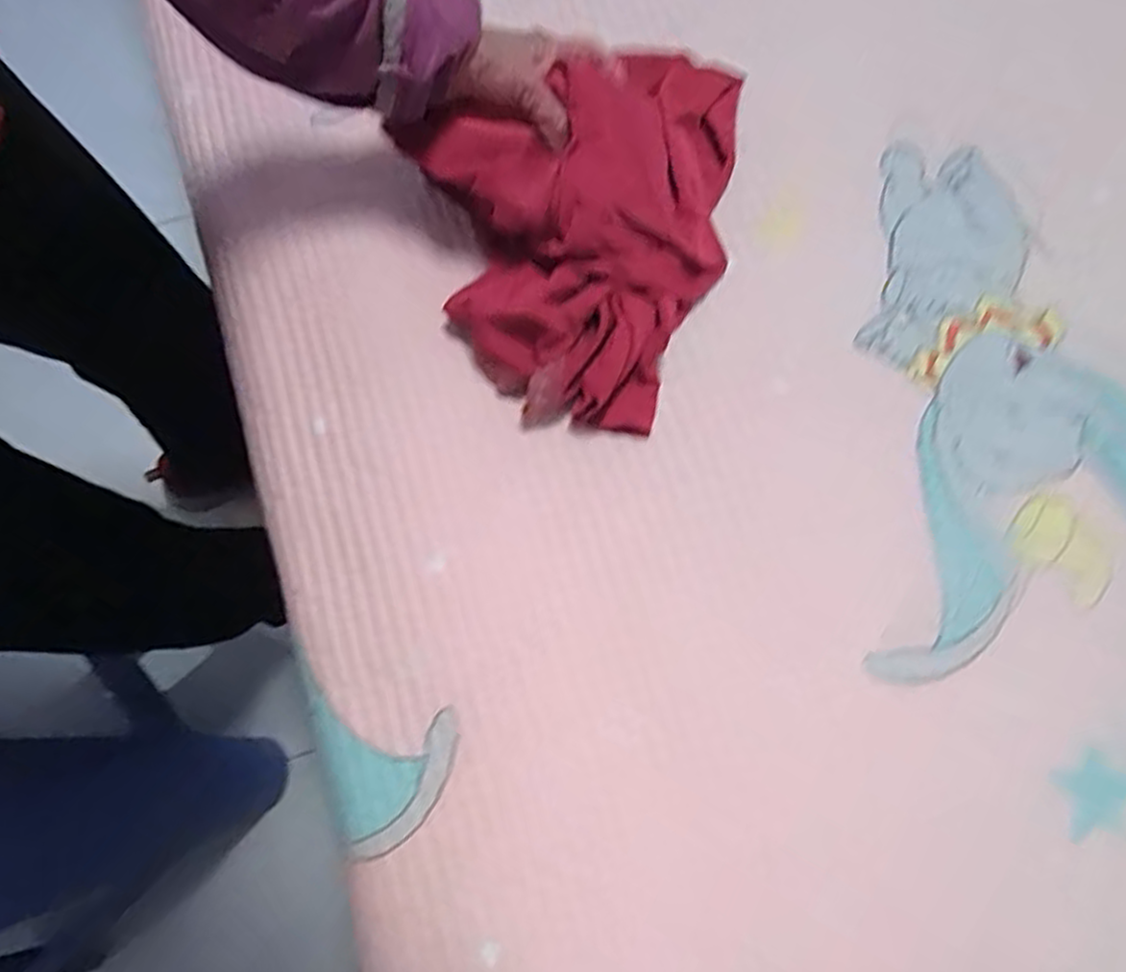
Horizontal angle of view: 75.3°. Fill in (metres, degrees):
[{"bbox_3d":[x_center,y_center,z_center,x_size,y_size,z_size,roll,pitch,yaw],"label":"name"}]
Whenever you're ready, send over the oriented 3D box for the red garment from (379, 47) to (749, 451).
[{"bbox_3d":[0.002,-0.177,0.473,0.200,0.077,0.257,10,76,4],"label":"red garment"}]

